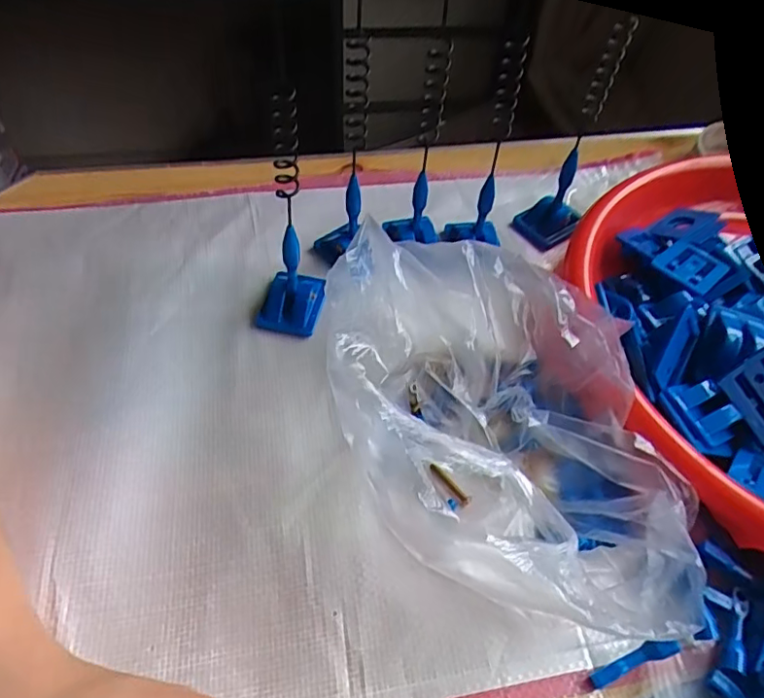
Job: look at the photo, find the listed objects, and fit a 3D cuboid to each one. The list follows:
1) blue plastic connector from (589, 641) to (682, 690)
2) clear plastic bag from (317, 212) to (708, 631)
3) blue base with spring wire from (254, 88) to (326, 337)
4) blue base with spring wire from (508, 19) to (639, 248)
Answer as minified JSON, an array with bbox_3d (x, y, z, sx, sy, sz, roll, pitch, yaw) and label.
[{"bbox_3d":[0.102,0.127,0.233,0.038,0.006,0.007,-27,56,3],"label":"blue plastic connector"},{"bbox_3d":[0.048,0.027,0.270,0.134,0.072,0.208,-7,53,-8],"label":"clear plastic bag"},{"bbox_3d":[-0.052,-0.065,0.300,0.038,0.126,0.043,-1,52,-4],"label":"blue base with spring wire"},{"bbox_3d":[0.119,-0.128,0.359,0.039,0.133,0.036,24,54,15],"label":"blue base with spring wire"}]

